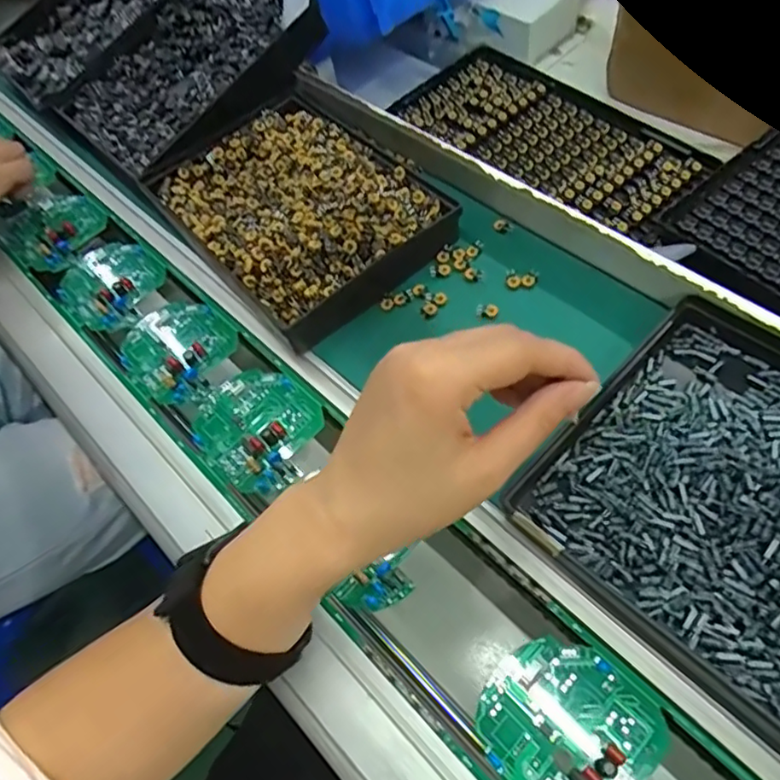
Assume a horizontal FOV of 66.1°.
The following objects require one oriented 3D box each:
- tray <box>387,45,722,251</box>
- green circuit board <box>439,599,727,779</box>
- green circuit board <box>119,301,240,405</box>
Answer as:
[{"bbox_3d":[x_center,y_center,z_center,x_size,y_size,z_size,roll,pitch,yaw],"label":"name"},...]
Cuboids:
[{"bbox_3d":[0.166,-0.269,0.633,0.327,0.027,0.155,38,71,27],"label":"tray"},{"bbox_3d":[0.095,0.180,0.307,0.095,0.010,0.097,-42,62,-16],"label":"green circuit board"},{"bbox_3d":[-0.171,-0.034,0.477,0.091,0.015,0.081,32,69,25],"label":"green circuit board"}]

